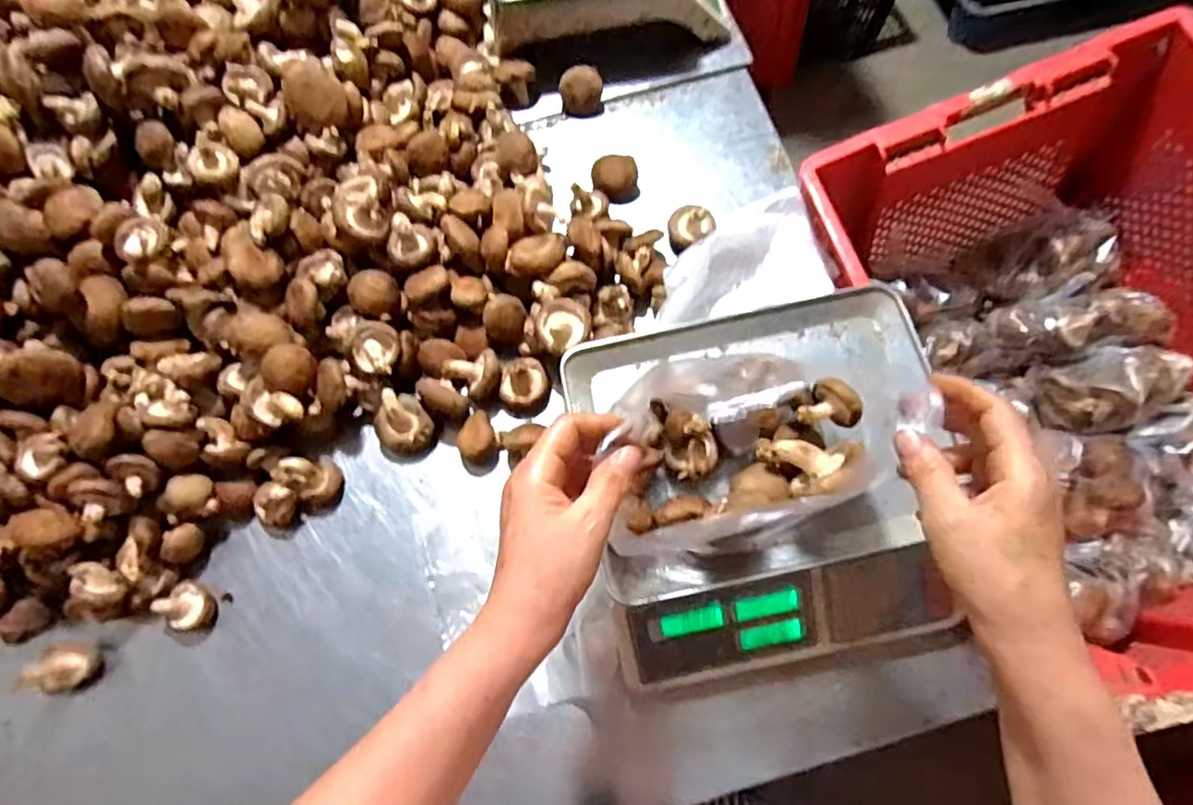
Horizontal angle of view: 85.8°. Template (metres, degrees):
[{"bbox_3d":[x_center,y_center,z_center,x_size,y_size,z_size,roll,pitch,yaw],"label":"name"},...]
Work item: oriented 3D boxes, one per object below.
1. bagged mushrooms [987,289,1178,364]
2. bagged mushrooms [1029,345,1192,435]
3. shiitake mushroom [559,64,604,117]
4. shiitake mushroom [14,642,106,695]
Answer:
[{"bbox_3d":[0.604,-0.100,0.800,0.196,0.078,0.091,-4,70,16],"label":"bagged mushrooms"},{"bbox_3d":[0.612,-0.020,0.760,0.156,0.070,0.100,-10,71,-1],"label":"bagged mushrooms"},{"bbox_3d":[-0.019,-0.398,0.819,0.055,0.049,0.042,-1,71,2],"label":"shiitake mushroom"},{"bbox_3d":[-0.530,0.267,0.642,0.064,0.035,0.047,6,71,4],"label":"shiitake mushroom"}]

